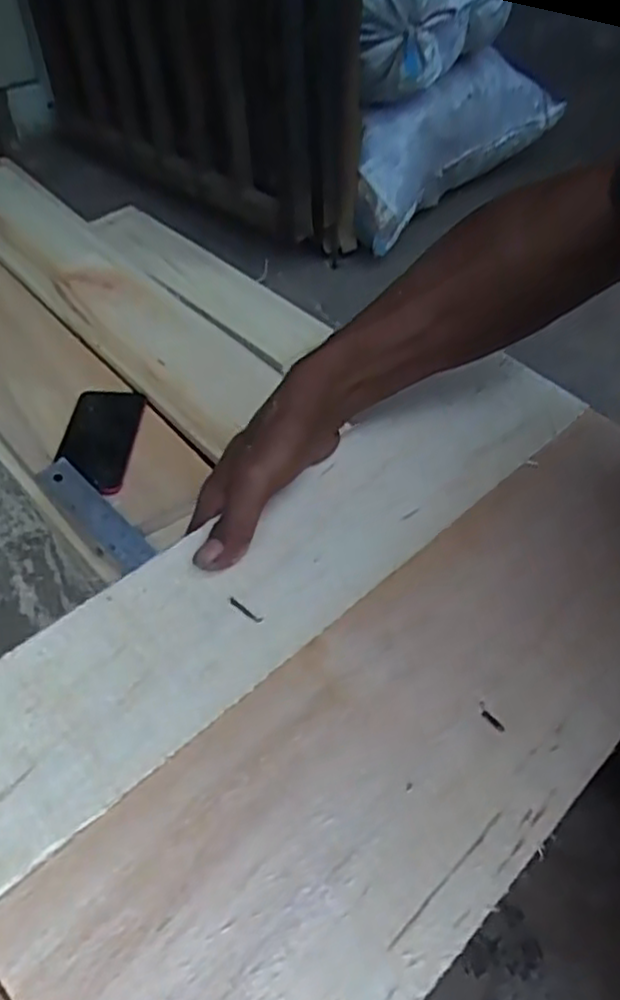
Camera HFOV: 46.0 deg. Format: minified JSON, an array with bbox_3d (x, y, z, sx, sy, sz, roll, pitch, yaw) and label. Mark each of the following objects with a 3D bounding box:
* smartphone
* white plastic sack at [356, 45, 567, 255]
[{"bbox_3d":[-0.227,-0.067,0.782,0.073,0.012,0.151,8,52,-6],"label":"smartphone"},{"bbox_3d":[0.261,-0.651,1.290,0.113,0.186,0.538,29,54,29],"label":"white plastic sack"}]

